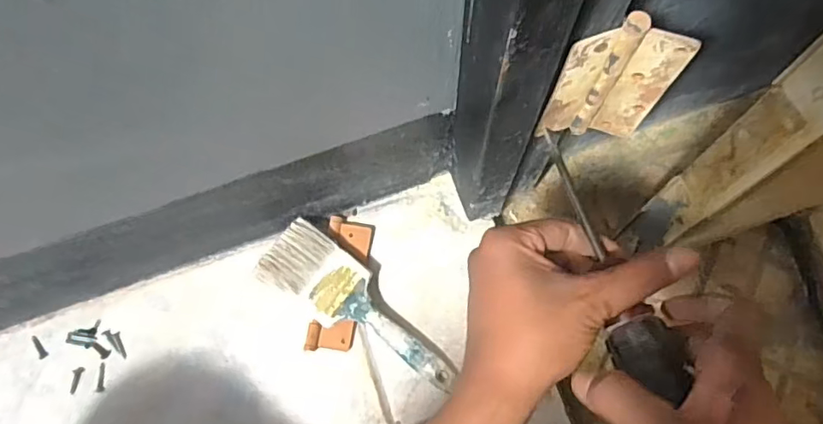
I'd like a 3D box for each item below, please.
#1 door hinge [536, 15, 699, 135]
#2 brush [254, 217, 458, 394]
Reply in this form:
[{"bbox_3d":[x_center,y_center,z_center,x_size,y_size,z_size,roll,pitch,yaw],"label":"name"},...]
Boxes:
[{"bbox_3d":[0.121,-0.078,0.341,0.066,0.116,0.014,2,73,2],"label":"door hinge"},{"bbox_3d":[-0.042,0.086,0.489,0.193,0.033,0.061,34,77,11],"label":"brush"}]

